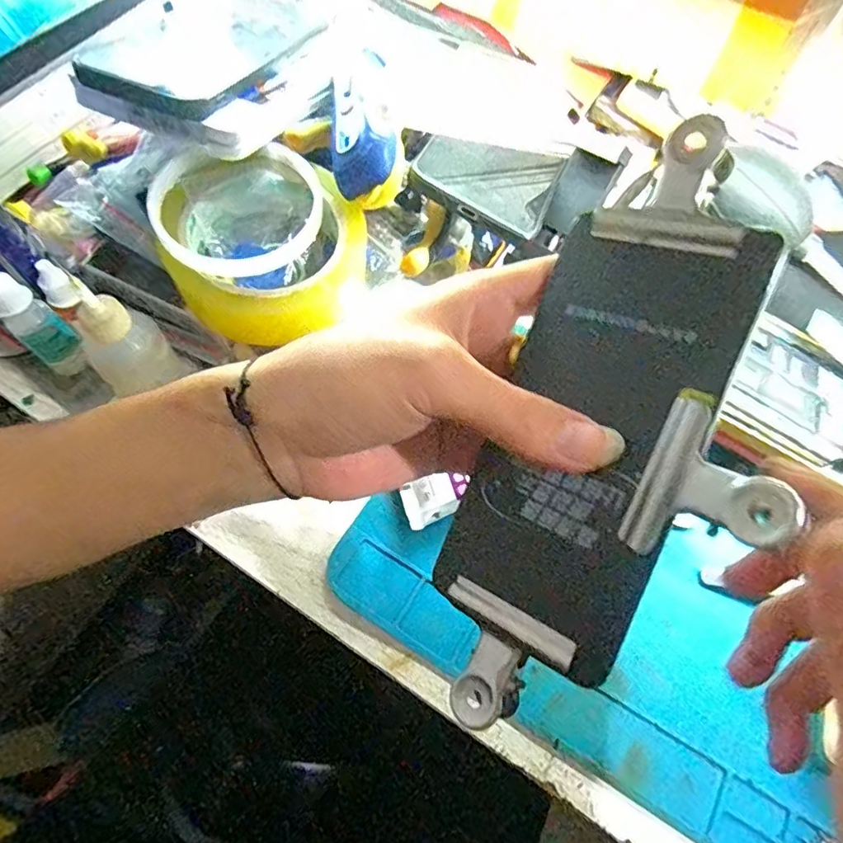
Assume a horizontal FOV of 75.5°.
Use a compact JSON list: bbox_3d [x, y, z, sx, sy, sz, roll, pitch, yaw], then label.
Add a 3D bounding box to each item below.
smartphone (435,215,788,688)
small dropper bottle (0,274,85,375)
[{"bbox_3d":[0.059,0.004,0.194,0.071,0.005,0.145,24,93,34],"label":"smartphone"},{"bbox_3d":[-0.209,-0.055,0.293,0.020,0.078,0.023,34,67,13],"label":"small dropper bottle"}]

